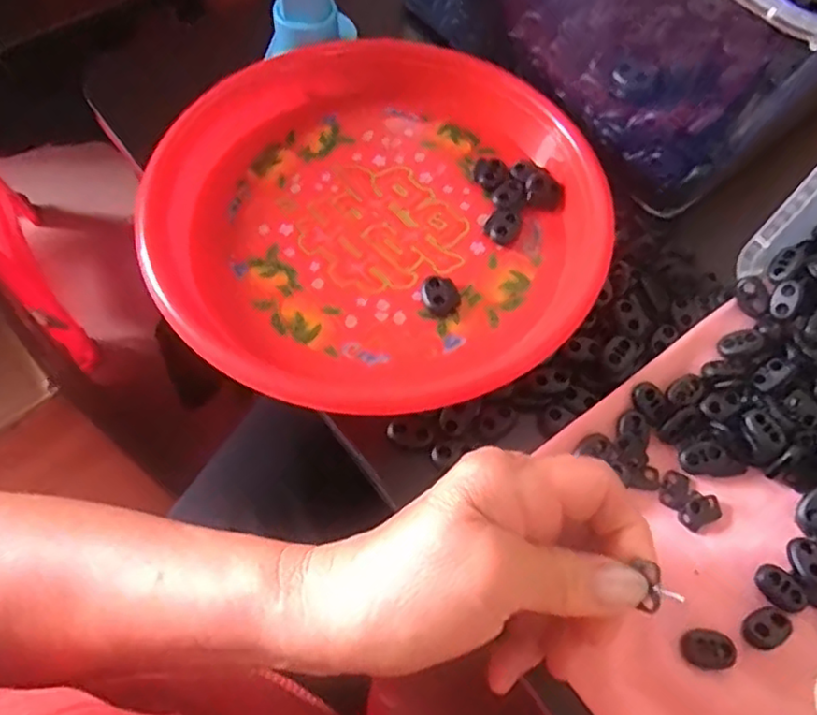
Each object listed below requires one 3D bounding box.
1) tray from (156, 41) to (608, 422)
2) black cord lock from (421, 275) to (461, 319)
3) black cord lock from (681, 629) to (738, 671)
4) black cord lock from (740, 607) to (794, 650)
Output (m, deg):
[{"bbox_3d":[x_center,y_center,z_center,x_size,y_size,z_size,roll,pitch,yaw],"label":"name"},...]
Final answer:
[{"bbox_3d":[-0.013,-0.078,0.343,0.226,0.031,0.227,-21,66,-12],"label":"tray"},{"bbox_3d":[0.016,-0.032,0.332,0.018,0.007,0.023,-22,66,-13],"label":"black cord lock"},{"bbox_3d":[0.125,0.121,0.268,0.022,0.004,0.015,1,63,-2],"label":"black cord lock"},{"bbox_3d":[0.152,0.114,0.274,0.023,0.005,0.014,-21,66,-12],"label":"black cord lock"}]

